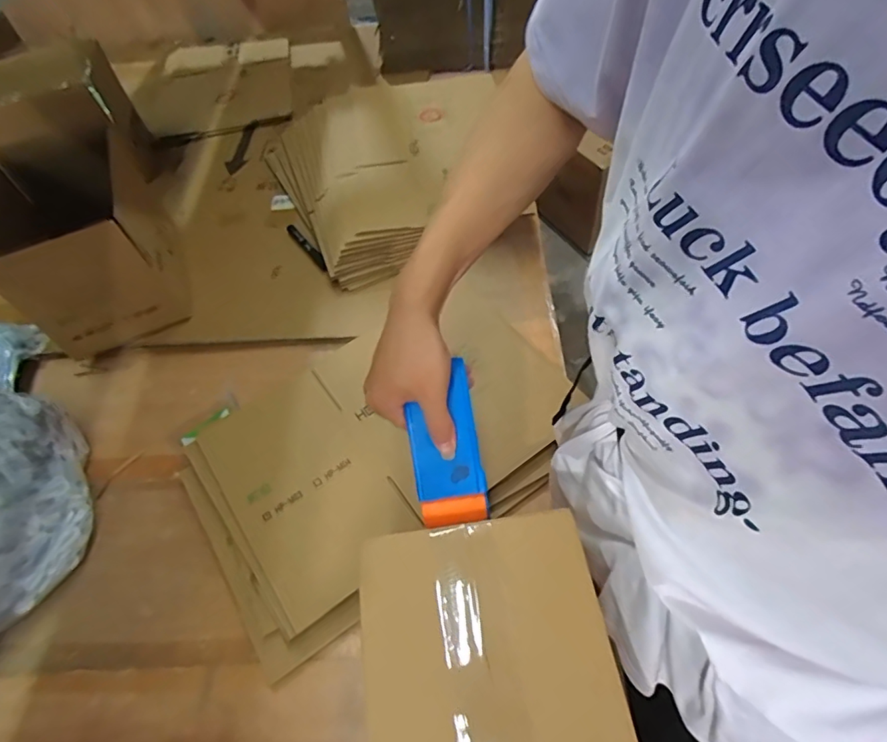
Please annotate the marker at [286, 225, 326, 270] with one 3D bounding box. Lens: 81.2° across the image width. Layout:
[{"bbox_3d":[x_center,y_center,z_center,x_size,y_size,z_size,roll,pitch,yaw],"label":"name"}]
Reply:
[{"bbox_3d":[-0.231,-0.211,0.873,0.015,0.015,0.127,-35,60,-18],"label":"marker"}]

